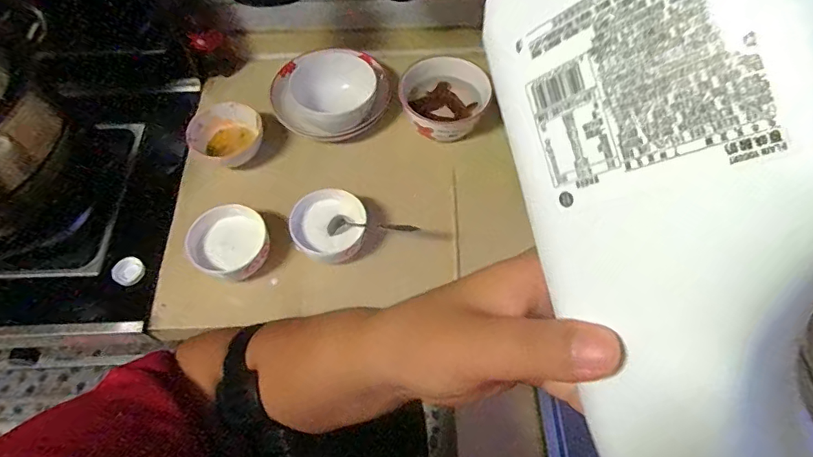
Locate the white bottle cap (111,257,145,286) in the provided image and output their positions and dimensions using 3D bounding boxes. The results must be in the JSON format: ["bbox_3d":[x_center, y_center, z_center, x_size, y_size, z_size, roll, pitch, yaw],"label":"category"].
[{"bbox_3d":[-0.394,0.061,0.681,0.033,0.027,0.041,24,63,13],"label":"white bottle cap"}]

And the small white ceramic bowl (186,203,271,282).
[{"bbox_3d":[-0.249,0.021,0.676,0.102,0.050,0.102,0,61,0],"label":"small white ceramic bowl"}]

